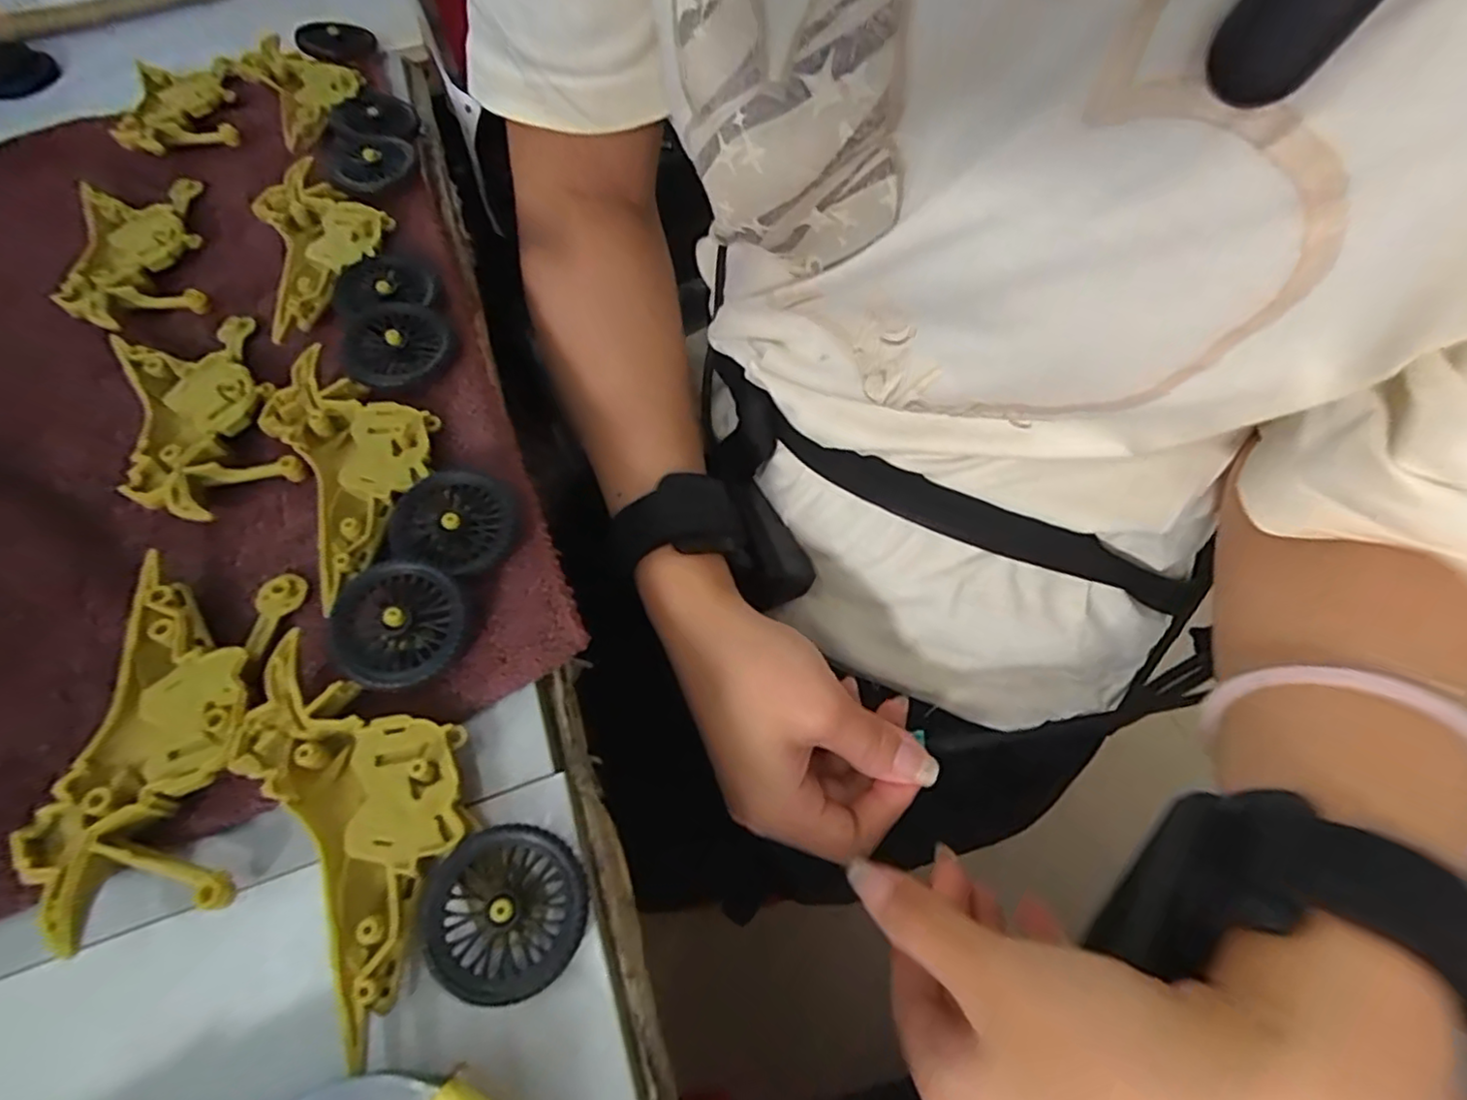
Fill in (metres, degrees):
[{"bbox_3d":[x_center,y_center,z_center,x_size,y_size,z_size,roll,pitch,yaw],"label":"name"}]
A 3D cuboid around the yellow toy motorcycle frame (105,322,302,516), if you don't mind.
[{"bbox_3d":[-0.190,-0.048,0.240,0.049,0.011,0.093,-29,64,-11],"label":"yellow toy motorcycle frame"}]

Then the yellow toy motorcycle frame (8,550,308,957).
[{"bbox_3d":[-0.156,0.049,0.185,0.047,0.012,0.096,-7,62,0],"label":"yellow toy motorcycle frame"}]

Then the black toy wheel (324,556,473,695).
[{"bbox_3d":[-0.097,0.022,0.194,0.038,0.011,0.035,-2,62,3],"label":"black toy wheel"}]

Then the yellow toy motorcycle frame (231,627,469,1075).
[{"bbox_3d":[-0.095,0.064,0.176,0.046,0.016,0.093,-34,65,-14],"label":"yellow toy motorcycle frame"}]

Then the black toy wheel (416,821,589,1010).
[{"bbox_3d":[-0.055,0.089,0.166,0.036,0.015,0.038,-2,62,3],"label":"black toy wheel"}]

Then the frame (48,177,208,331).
[{"bbox_3d":[-0.253,-0.127,0.284,0.049,0.014,0.092,-23,63,-8],"label":"frame"}]

